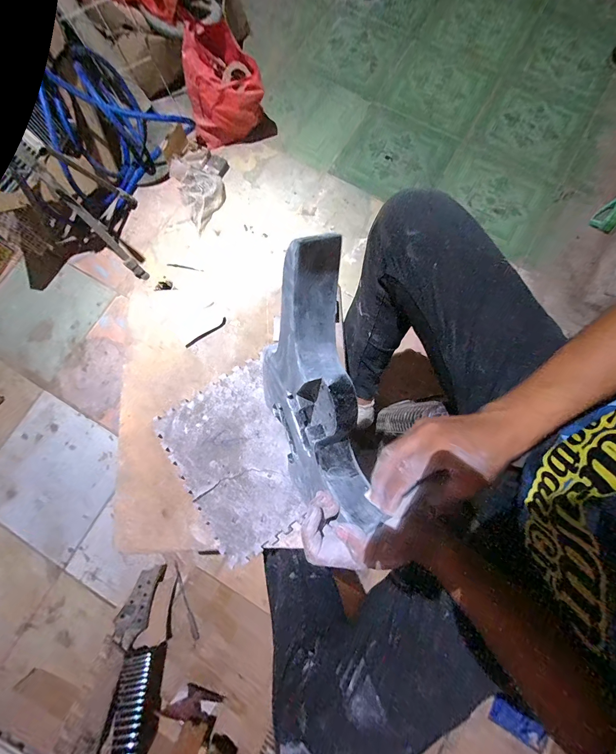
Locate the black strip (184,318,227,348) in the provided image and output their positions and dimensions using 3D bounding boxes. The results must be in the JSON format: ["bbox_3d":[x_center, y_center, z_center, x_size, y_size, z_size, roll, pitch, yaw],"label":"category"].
[{"bbox_3d":[-0.207,-0.090,0.633,0.097,0.004,0.013,-34,81,-6],"label":"black strip"}]

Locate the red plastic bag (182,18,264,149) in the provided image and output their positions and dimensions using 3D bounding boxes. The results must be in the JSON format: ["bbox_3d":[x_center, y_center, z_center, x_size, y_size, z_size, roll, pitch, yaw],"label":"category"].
[{"bbox_3d":[-0.289,-0.986,1.080,0.260,0.260,0.166,1,80,0],"label":"red plastic bag"}]

